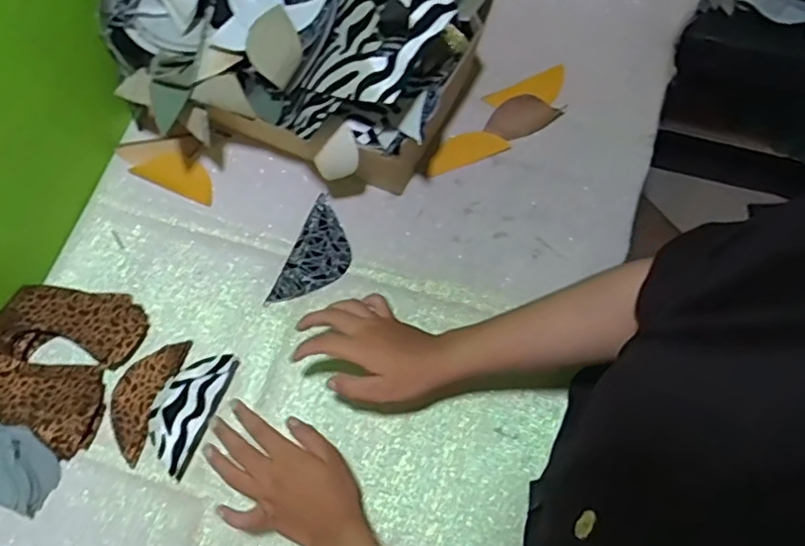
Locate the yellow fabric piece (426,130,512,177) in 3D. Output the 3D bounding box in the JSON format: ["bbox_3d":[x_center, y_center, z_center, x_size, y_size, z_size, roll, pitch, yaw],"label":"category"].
[{"bbox_3d":[0.073,-0.146,0.738,0.099,0.008,0.039,-19,69,-4],"label":"yellow fabric piece"}]

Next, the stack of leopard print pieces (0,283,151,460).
[{"bbox_3d":[-0.361,0.087,0.649,0.137,0.046,0.159,18,71,10],"label":"stack of leopard print pieces"}]

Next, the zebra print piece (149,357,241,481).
[{"bbox_3d":[-0.215,0.136,0.629,0.056,0.038,0.121,22,72,11],"label":"zebra print piece"}]

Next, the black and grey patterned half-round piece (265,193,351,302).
[{"bbox_3d":[-0.092,-0.019,0.697,0.065,0.004,0.130,21,69,7],"label":"black and grey patterned half-round piece"}]

